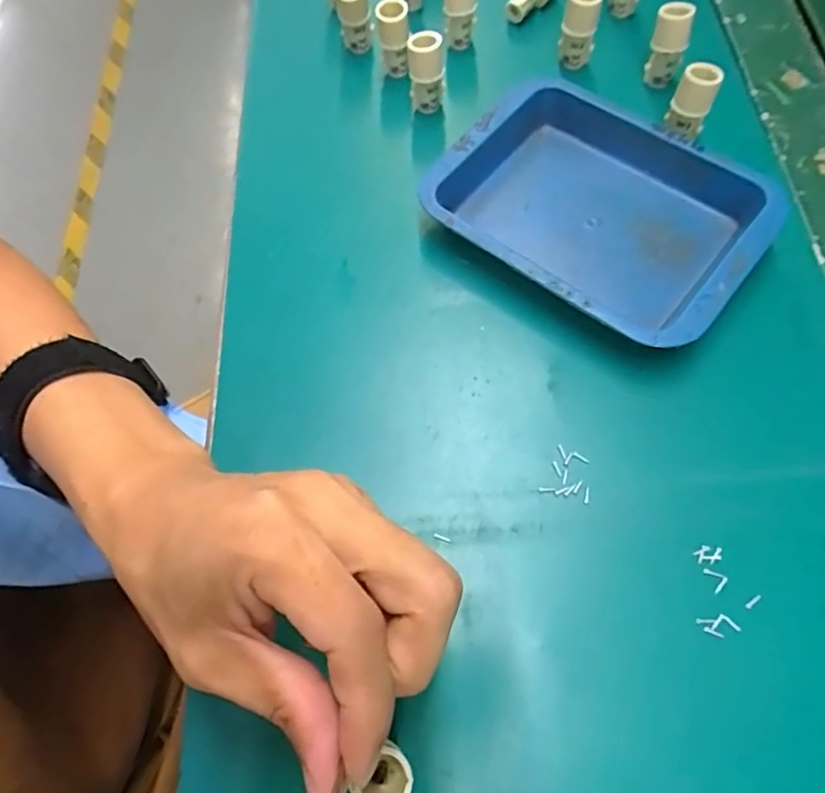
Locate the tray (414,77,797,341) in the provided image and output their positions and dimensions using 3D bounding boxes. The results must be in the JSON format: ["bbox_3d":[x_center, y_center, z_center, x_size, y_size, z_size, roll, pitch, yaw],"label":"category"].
[{"bbox_3d":[0.093,-0.096,0.310,0.157,0.028,0.118,35,72,14],"label":"tray"}]

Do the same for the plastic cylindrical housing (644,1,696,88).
[{"bbox_3d":[0.147,-0.203,0.345,0.020,0.041,0.016,18,68,8],"label":"plastic cylindrical housing"}]

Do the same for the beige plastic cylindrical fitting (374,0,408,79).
[{"bbox_3d":[-0.012,-0.217,0.365,0.018,0.047,0.014,-3,67,-1],"label":"beige plastic cylindrical fitting"}]

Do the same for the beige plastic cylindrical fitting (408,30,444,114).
[{"bbox_3d":[0.008,-0.185,0.348,0.019,0.049,0.016,-2,67,0],"label":"beige plastic cylindrical fitting"}]

